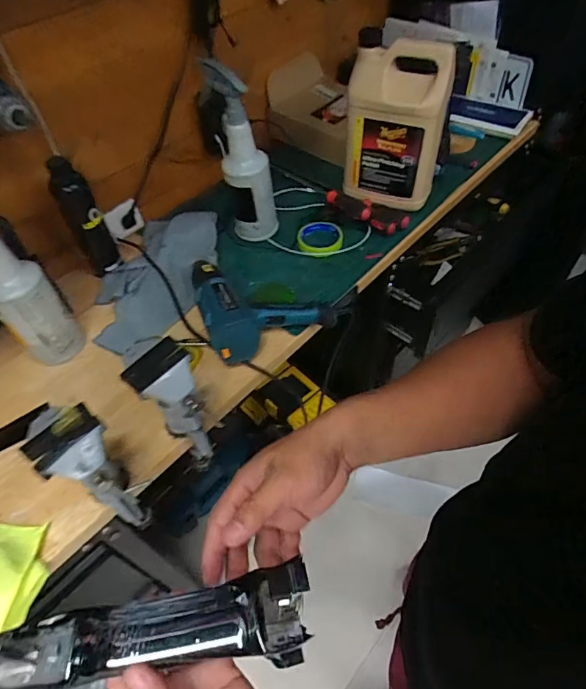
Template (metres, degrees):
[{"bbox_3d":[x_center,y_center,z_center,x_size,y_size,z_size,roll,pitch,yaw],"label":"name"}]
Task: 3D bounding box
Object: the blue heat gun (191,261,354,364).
[{"bbox_3d":[-0.054,-0.094,0.763,0.219,0.076,0.219,-19,53,-10],"label":"blue heat gun"}]

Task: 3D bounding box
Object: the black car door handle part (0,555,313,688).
[{"bbox_3d":[-0.097,0.184,0.281,0.216,0.041,0.053,-2,51,-13],"label":"black car door handle part"}]

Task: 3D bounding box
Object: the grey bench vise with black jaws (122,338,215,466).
[{"bbox_3d":[-0.155,0.091,0.613,0.077,0.213,0.109,-31,56,-19],"label":"grey bench vise with black jaws"}]

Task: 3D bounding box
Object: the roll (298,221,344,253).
[{"bbox_3d":[0.053,-0.213,0.888,0.087,0.016,0.090,-2,52,3],"label":"roll"}]

